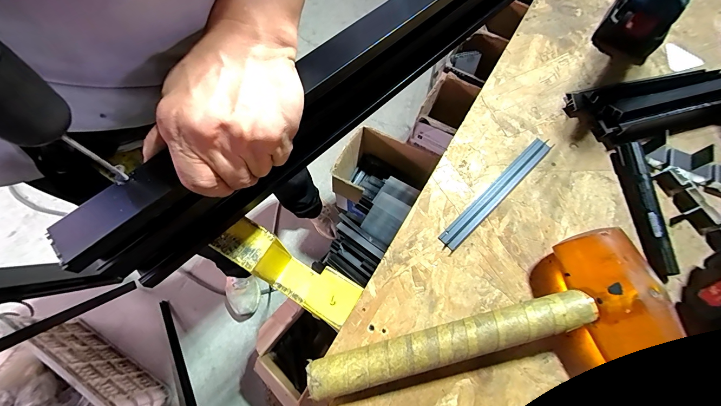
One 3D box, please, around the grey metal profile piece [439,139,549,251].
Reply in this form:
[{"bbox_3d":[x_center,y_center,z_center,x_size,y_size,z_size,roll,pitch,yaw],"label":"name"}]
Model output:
[{"bbox_3d":[0.145,-0.013,0.322,0.169,0.004,0.018,-41,75,-16],"label":"grey metal profile piece"}]

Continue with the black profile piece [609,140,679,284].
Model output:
[{"bbox_3d":[0.287,0.003,0.308,0.019,0.019,0.139,3,68,0],"label":"black profile piece"}]

